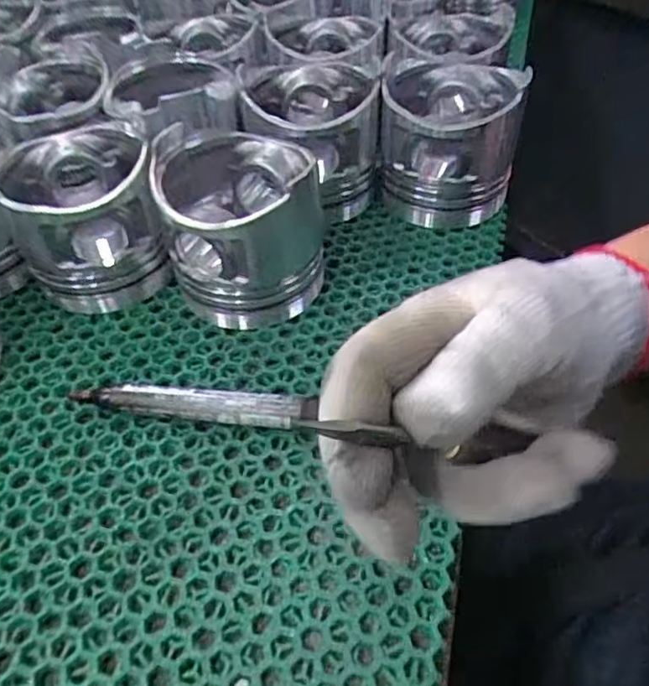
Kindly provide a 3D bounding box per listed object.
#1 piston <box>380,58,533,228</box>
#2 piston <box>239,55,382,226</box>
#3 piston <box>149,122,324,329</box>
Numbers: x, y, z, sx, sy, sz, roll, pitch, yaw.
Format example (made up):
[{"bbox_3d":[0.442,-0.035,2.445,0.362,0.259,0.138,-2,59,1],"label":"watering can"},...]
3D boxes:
[{"bbox_3d":[0.085,-0.138,0.406,0.087,0.086,0.091,12,50,14],"label":"piston"},{"bbox_3d":[-0.008,-0.141,0.414,0.088,0.088,0.093,0,48,3],"label":"piston"},{"bbox_3d":[-0.047,-0.068,0.346,0.089,0.085,0.094,-4,48,-1],"label":"piston"}]

